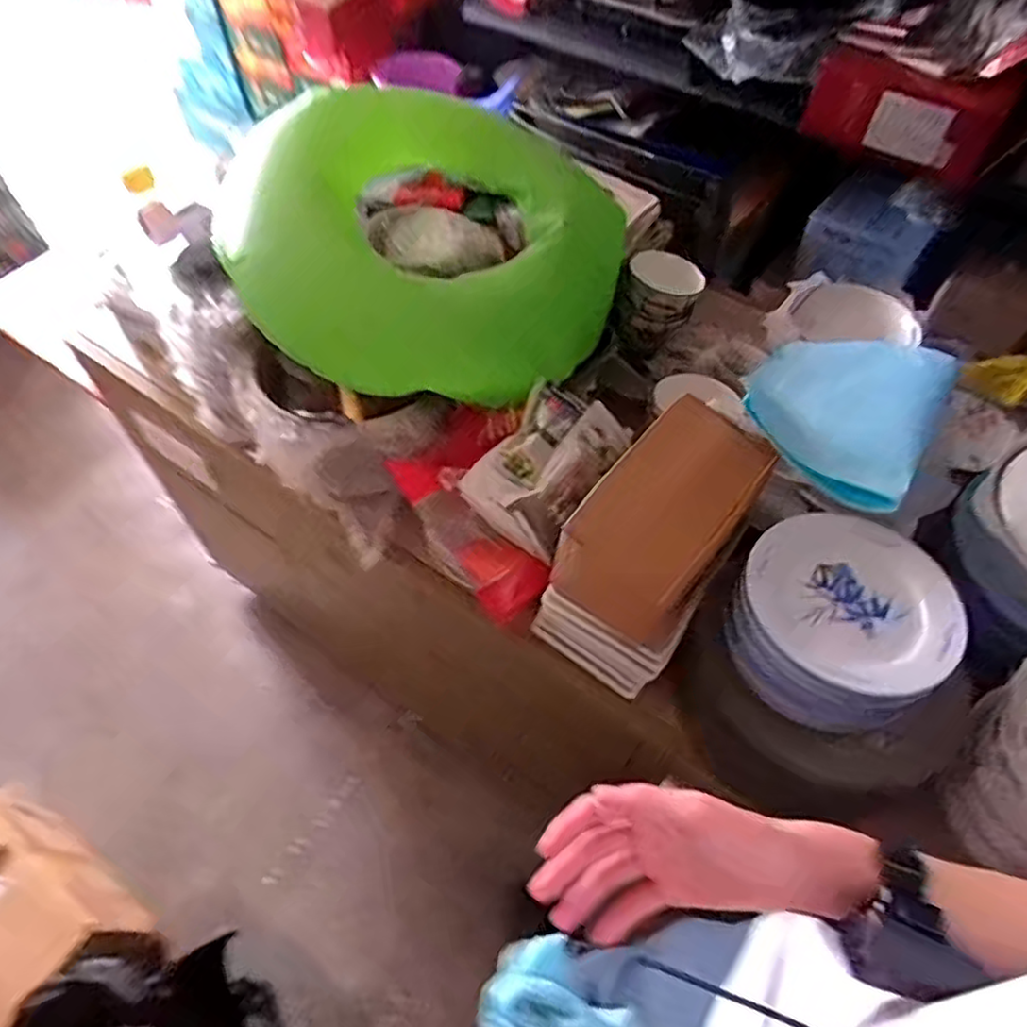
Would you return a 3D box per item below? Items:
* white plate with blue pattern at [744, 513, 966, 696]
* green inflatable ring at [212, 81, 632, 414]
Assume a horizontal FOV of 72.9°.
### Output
[{"bbox_3d":[0.325,0.080,0.663,0.194,0.032,0.191,0,56,-1],"label":"white plate with blue pattern"},{"bbox_3d":[-0.157,-0.377,1.065,0.598,0.432,0.185,20,38,7],"label":"green inflatable ring"}]

